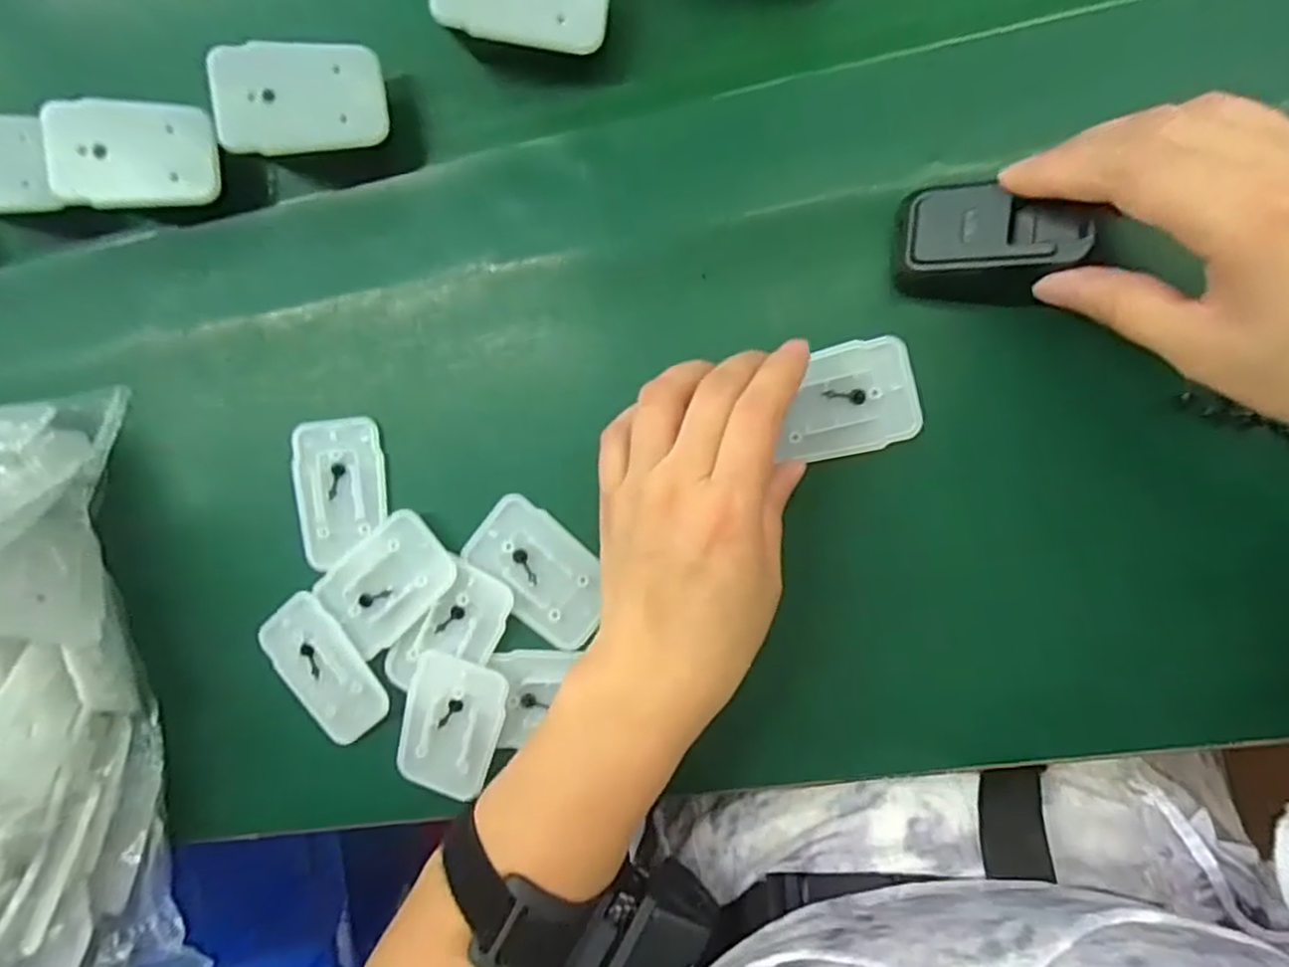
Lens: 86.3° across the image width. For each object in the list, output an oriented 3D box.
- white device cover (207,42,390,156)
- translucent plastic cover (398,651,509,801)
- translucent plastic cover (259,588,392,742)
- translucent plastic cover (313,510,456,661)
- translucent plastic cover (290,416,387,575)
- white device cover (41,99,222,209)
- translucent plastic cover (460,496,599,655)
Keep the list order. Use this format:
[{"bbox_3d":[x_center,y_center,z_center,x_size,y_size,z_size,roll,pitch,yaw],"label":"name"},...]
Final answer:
[{"bbox_3d":[-0.143,-0.160,0.286,0.066,0.004,0.043,-8,96,-16],"label":"white device cover"},{"bbox_3d":[-0.089,0.111,0.310,0.044,0.007,0.064,17,94,7],"label":"translucent plastic cover"},{"bbox_3d":[-0.148,0.086,0.316,0.038,0.006,0.068,-39,86,7],"label":"translucent plastic cover"},{"bbox_3d":[-0.118,0.045,0.312,0.062,0.006,0.044,-40,86,7],"label":"translucent plastic cover"},{"bbox_3d":[-0.140,0.004,0.316,0.040,0.004,0.065,-5,91,8],"label":"translucent plastic cover"},{"bbox_3d":[-0.219,-0.141,0.294,0.064,0.008,0.042,-7,97,-16],"label":"white device cover"},{"bbox_3d":[-0.046,0.040,0.309,0.068,0.006,0.042,42,97,5],"label":"translucent plastic cover"}]

